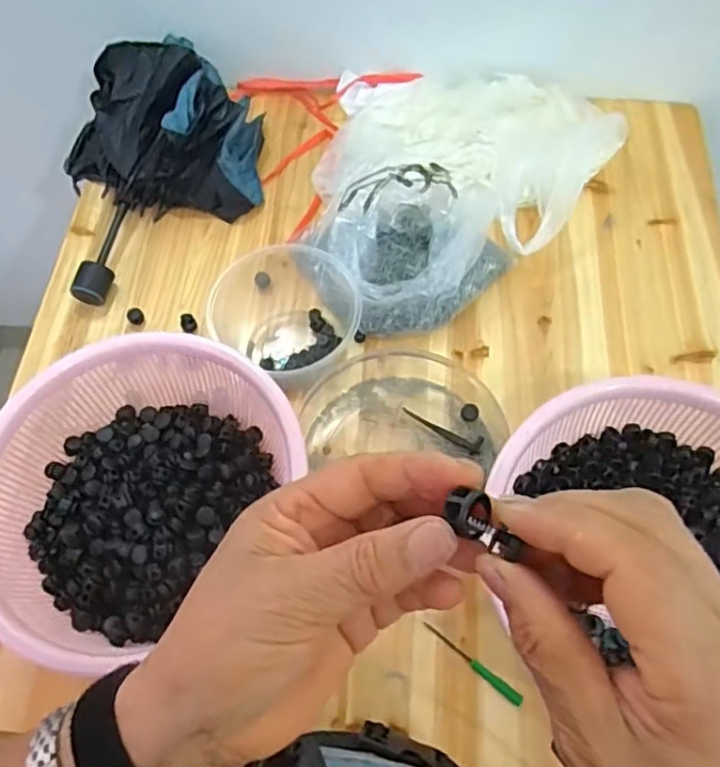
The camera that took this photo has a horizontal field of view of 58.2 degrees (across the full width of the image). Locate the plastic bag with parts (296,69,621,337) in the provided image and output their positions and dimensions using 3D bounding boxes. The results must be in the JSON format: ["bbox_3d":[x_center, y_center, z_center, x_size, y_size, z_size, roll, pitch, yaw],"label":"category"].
[{"bbox_3d":[0.115,-0.221,0.734,0.329,0.071,0.354,8,64,6],"label":"plastic bag with parts"}]

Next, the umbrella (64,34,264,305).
[{"bbox_3d":[-0.247,-0.257,0.755,0.245,0.109,0.313,-3,63,1],"label":"umbrella"}]

